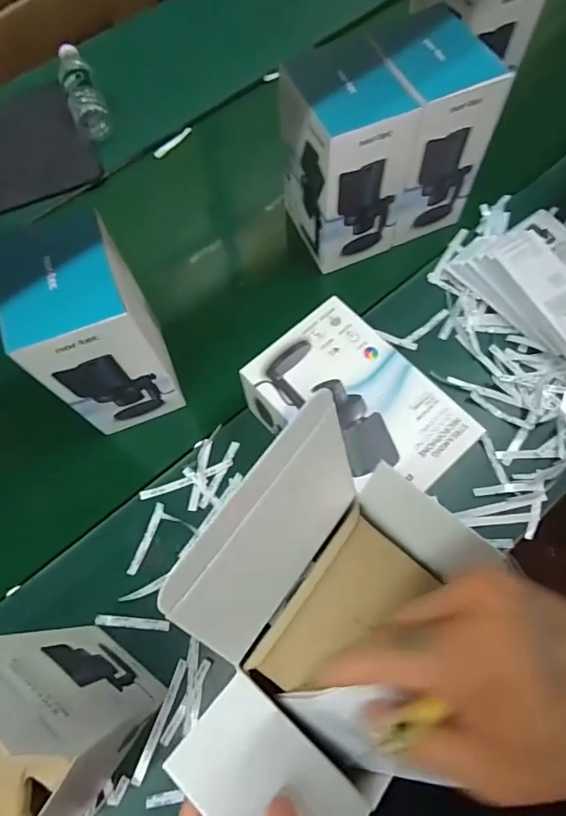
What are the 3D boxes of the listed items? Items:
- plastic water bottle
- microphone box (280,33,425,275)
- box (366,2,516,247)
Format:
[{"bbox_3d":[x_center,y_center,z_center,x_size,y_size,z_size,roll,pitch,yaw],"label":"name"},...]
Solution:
[{"bbox_3d":[-0.366,-0.585,0.862,0.059,0.052,0.218,-20,75,-10],"label":"plastic water bottle"},{"bbox_3d":[0.084,-0.312,0.649,0.127,0.239,0.131,-22,61,-11],"label":"microphone box"},{"bbox_3d":[0.190,-0.367,0.665,0.130,0.245,0.156,-18,61,-9],"label":"box"}]

